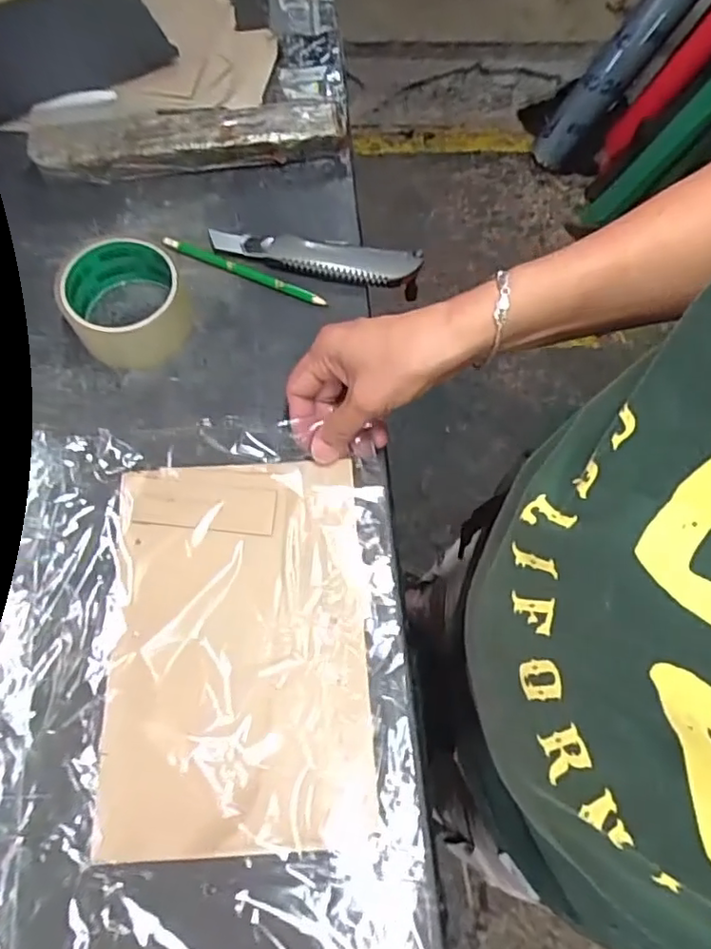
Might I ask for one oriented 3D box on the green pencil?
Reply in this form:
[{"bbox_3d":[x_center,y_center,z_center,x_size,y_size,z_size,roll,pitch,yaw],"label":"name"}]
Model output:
[{"bbox_3d":[-0.094,-0.171,0.509,0.147,0.008,0.011,22,71,6],"label":"green pencil"}]

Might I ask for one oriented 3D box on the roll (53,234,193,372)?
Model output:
[{"bbox_3d":[-0.180,-0.137,0.469,0.093,0.046,0.094,1,70,-1],"label":"roll"}]

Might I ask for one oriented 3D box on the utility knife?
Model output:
[{"bbox_3d":[-0.034,-0.187,0.512,0.173,0.013,0.039,11,70,2],"label":"utility knife"}]

